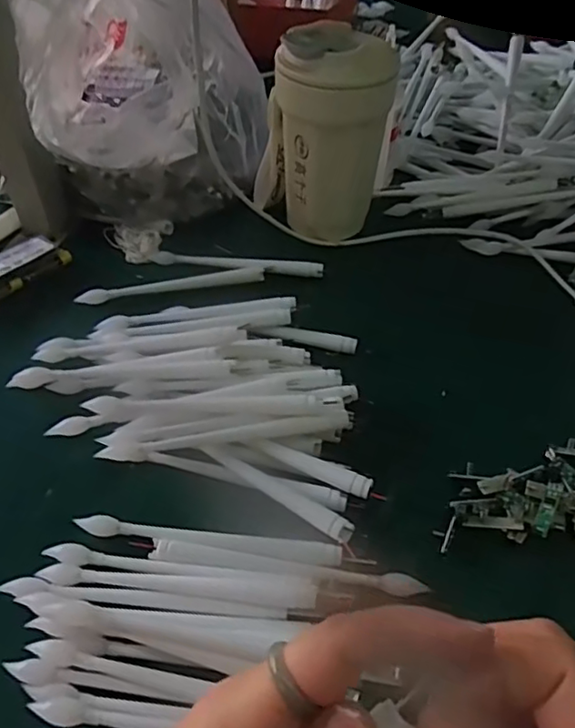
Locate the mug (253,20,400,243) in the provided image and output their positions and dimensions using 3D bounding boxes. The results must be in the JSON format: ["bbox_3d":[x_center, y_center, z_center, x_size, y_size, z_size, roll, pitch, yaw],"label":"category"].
[{"bbox_3d":[0.028,-0.184,0.481,0.075,0.155,0.087,-28,54,-24],"label":"mug"}]

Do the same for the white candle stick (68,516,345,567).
[{"bbox_3d":[-0.043,0.095,0.321,0.142,0.013,0.011,6,48,4],"label":"white candle stick"}]

